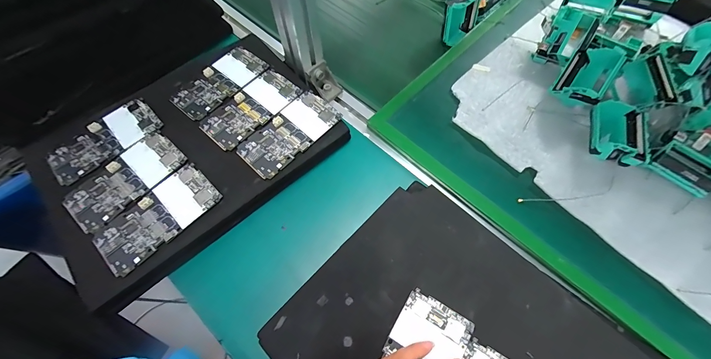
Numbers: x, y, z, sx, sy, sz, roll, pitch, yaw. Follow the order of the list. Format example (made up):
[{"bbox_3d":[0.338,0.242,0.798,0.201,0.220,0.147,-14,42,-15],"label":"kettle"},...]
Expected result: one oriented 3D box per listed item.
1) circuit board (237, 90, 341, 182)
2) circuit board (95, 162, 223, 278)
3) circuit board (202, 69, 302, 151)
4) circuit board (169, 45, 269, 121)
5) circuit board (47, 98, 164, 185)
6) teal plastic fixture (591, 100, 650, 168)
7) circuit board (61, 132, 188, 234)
[{"bbox_3d":[-0.085,-0.060,0.391,0.065,0.008,0.128,39,71,17],"label":"circuit board"},{"bbox_3d":[-0.225,0.042,0.344,0.064,0.009,0.129,42,72,18],"label":"circuit board"},{"bbox_3d":[-0.139,-0.097,0.407,0.067,0.005,0.130,35,70,16],"label":"circuit board"},{"bbox_3d":[-0.191,-0.139,0.426,0.067,0.008,0.130,34,69,15],"label":"circuit board"},{"bbox_3d":[-0.319,-0.051,0.385,0.063,0.013,0.129,40,71,18],"label":"circuit board"},{"bbox_3d":[0.327,-0.056,0.379,0.061,0.036,0.067,16,66,8],"label":"teal plastic fixture"},{"bbox_3d":[-0.275,-0.001,0.361,0.065,0.008,0.130,38,71,17],"label":"circuit board"}]

